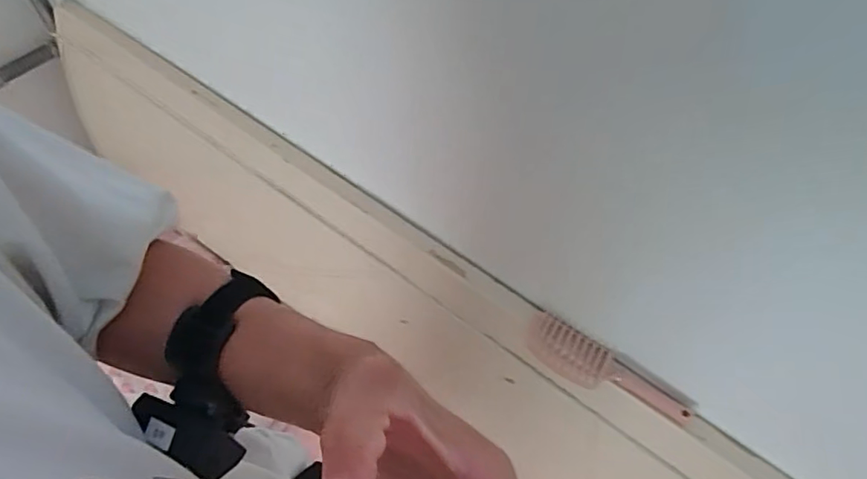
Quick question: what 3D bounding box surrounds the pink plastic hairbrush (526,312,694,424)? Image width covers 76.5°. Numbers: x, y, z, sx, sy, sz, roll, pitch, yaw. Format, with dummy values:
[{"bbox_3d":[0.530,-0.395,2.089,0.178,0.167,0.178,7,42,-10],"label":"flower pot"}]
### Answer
[{"bbox_3d":[0.252,0.195,0.808,0.247,0.031,0.069,31,60,14],"label":"pink plastic hairbrush"}]

